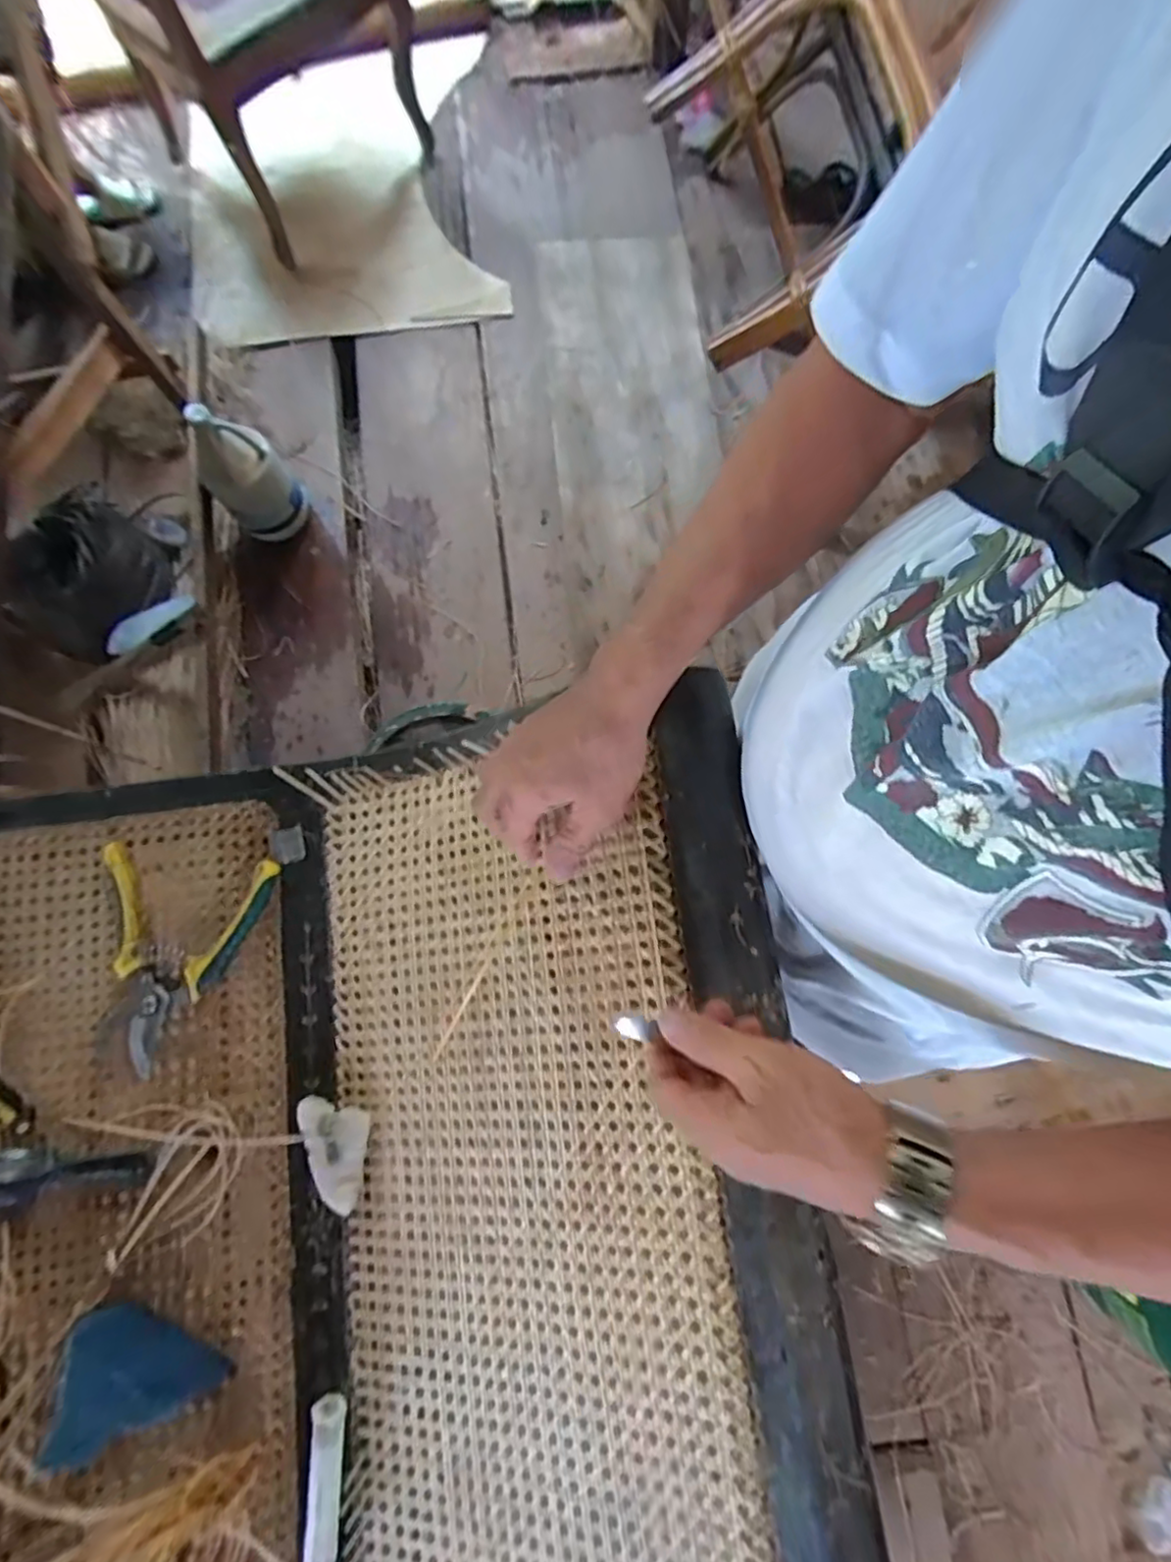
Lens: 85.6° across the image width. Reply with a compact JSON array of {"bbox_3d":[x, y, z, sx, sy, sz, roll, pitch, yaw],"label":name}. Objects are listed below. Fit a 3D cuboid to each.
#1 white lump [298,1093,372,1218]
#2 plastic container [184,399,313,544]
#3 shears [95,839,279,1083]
[{"bbox_3d":[-0.200,0.290,0.490,0.056,0.019,0.076,3,79,2],"label":"white lump"},{"bbox_3d":[-0.679,-0.616,1.292,0.123,0.271,0.143,18,80,5],"label":"plastic container"},{"bbox_3d":[-0.346,0.146,0.522,0.138,0.018,0.172,8,79,3],"label":"shears"}]

